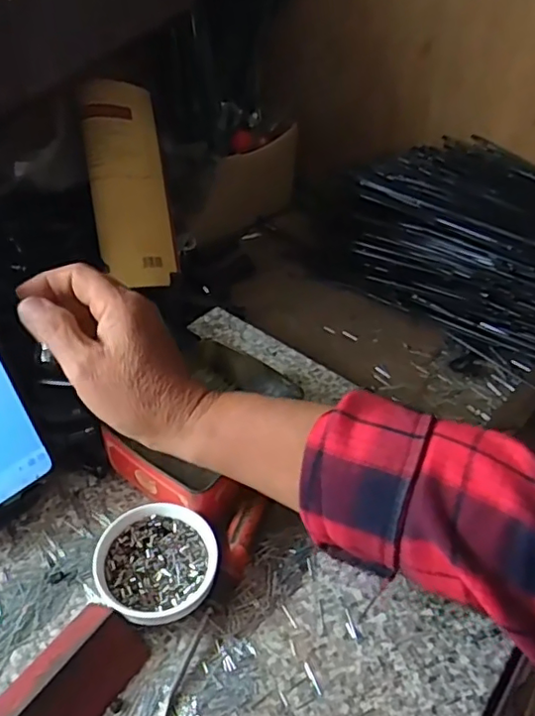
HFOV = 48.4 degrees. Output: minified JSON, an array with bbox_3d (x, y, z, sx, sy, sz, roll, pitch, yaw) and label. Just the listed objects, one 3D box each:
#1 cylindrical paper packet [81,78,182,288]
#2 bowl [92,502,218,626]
[{"bbox_3d":[-0.129,-0.166,0.571,0.073,0.025,0.203,-8,85,-26],"label":"cylindrical paper packet"},{"bbox_3d":[-0.067,0.128,0.368,0.070,0.027,0.072,2,43,-2],"label":"bowl"}]

